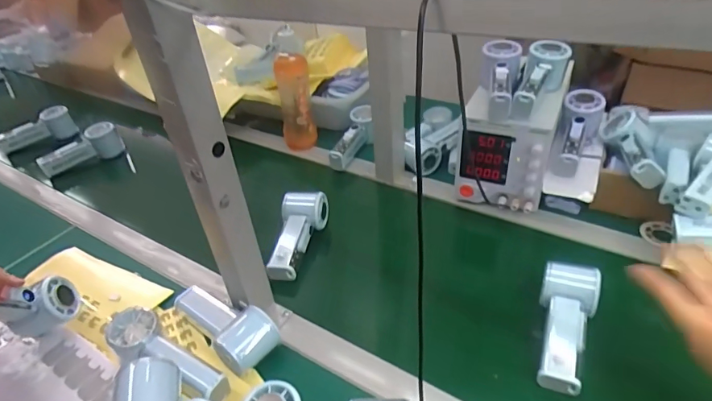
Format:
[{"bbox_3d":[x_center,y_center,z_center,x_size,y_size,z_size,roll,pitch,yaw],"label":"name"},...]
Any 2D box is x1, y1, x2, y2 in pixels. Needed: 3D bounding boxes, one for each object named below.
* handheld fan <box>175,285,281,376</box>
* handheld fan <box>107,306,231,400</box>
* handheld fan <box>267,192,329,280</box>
[{"bbox_3d":[-0.155,0.137,0.537,0.063,0.045,0.145,-32,44,-31],"label":"handheld fan"},{"bbox_3d":[-0.205,0.170,0.493,0.155,0.064,0.058,15,41,26],"label":"handheld fan"},{"bbox_3d":[-0.083,0.046,0.659,0.060,0.046,0.153,0,37,8],"label":"handheld fan"}]

